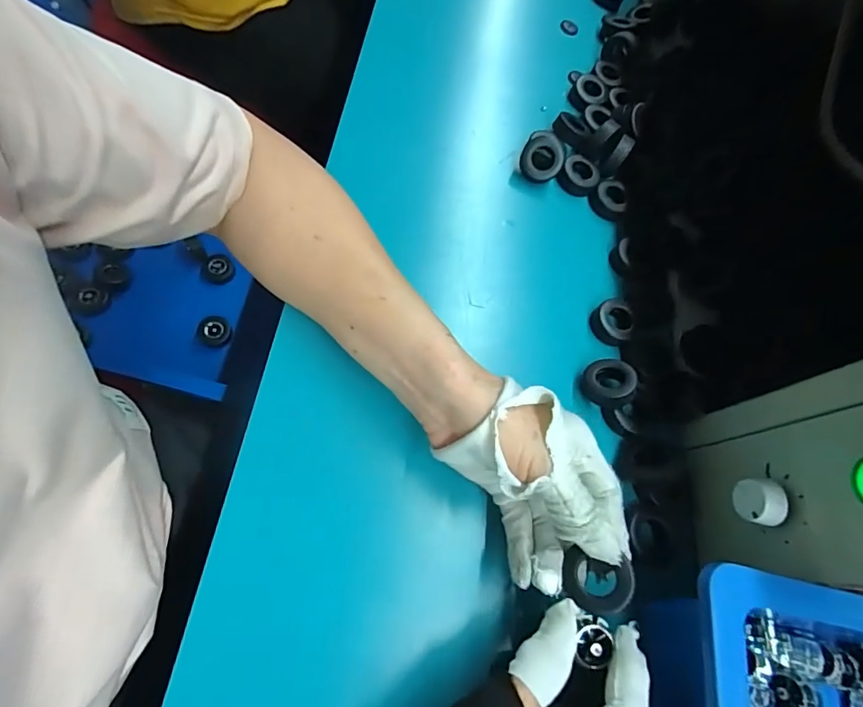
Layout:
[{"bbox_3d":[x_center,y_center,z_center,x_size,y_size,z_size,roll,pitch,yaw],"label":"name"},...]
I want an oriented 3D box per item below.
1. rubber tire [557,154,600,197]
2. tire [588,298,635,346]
[{"bbox_3d":[0.138,-0.164,0.425,0.034,0.021,0.037,35,68,3],"label":"rubber tire"},{"bbox_3d":[0.146,-0.025,0.373,0.032,0.015,0.037,29,67,1],"label":"tire"}]

